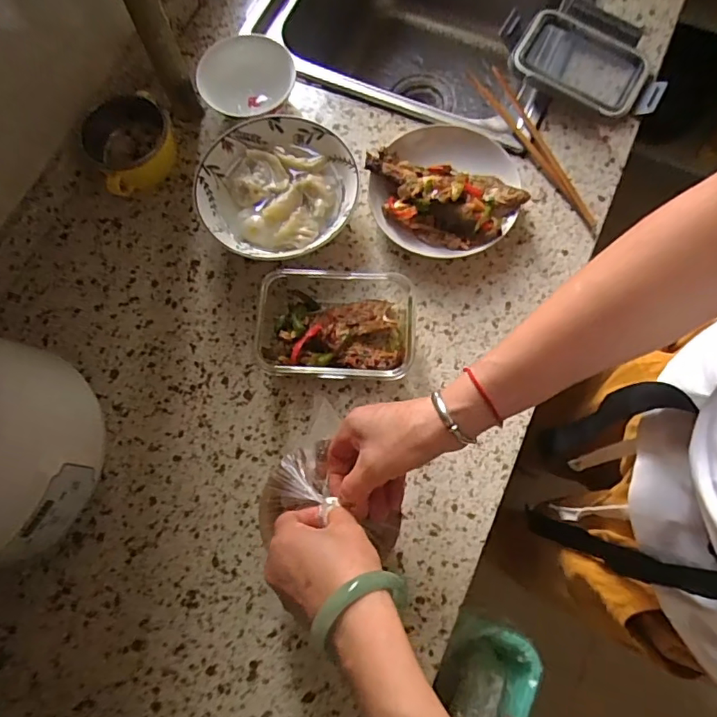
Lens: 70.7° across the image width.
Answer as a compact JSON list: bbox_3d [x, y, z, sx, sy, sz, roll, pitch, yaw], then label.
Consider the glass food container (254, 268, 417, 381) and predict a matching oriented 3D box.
[{"bbox_3d":[-0.024,-0.033,0.521,0.166,0.052,0.119,2,76,2],"label":"glass food container"}]

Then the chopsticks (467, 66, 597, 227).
[{"bbox_3d":[0.213,-0.258,0.597,0.045,0.014,0.235,-31,77,-6],"label":"chopsticks"}]

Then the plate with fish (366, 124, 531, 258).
[{"bbox_3d":[0.097,-0.187,0.565,0.166,0.046,0.156,0,76,2],"label":"plate with fish"}]

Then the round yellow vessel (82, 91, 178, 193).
[{"bbox_3d":[-0.259,-0.247,0.586,0.099,0.051,0.096,0,76,2],"label":"round yellow vessel"}]

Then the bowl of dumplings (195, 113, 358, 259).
[{"bbox_3d":[-0.088,-0.180,0.562,0.166,0.052,0.160,0,76,2],"label":"bowl of dumplings"}]

